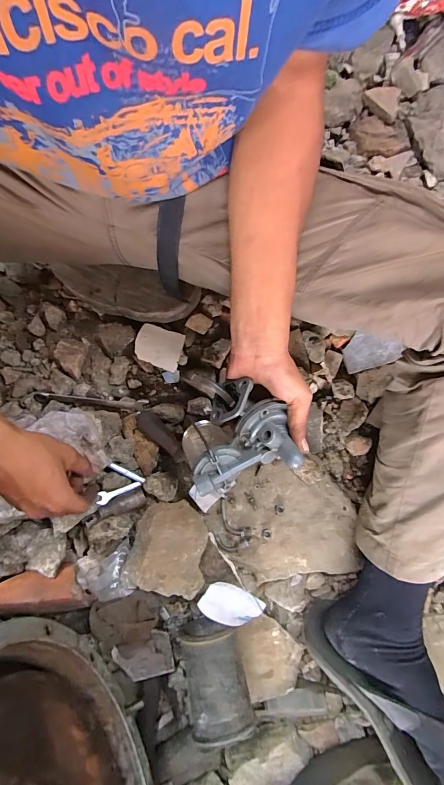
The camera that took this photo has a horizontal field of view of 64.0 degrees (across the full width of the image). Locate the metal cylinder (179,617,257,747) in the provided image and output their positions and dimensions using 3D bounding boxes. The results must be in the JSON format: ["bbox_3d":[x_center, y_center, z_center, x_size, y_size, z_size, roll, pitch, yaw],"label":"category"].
[{"bbox_3d":[-0.015,0.374,0.465,0.090,0.075,0.114,-11,83,-5],"label":"metal cylinder"}]

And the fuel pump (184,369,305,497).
[{"bbox_3d":[0.013,0.038,0.384,0.110,0.062,0.117,-13,79,-4],"label":"fuel pump"}]

